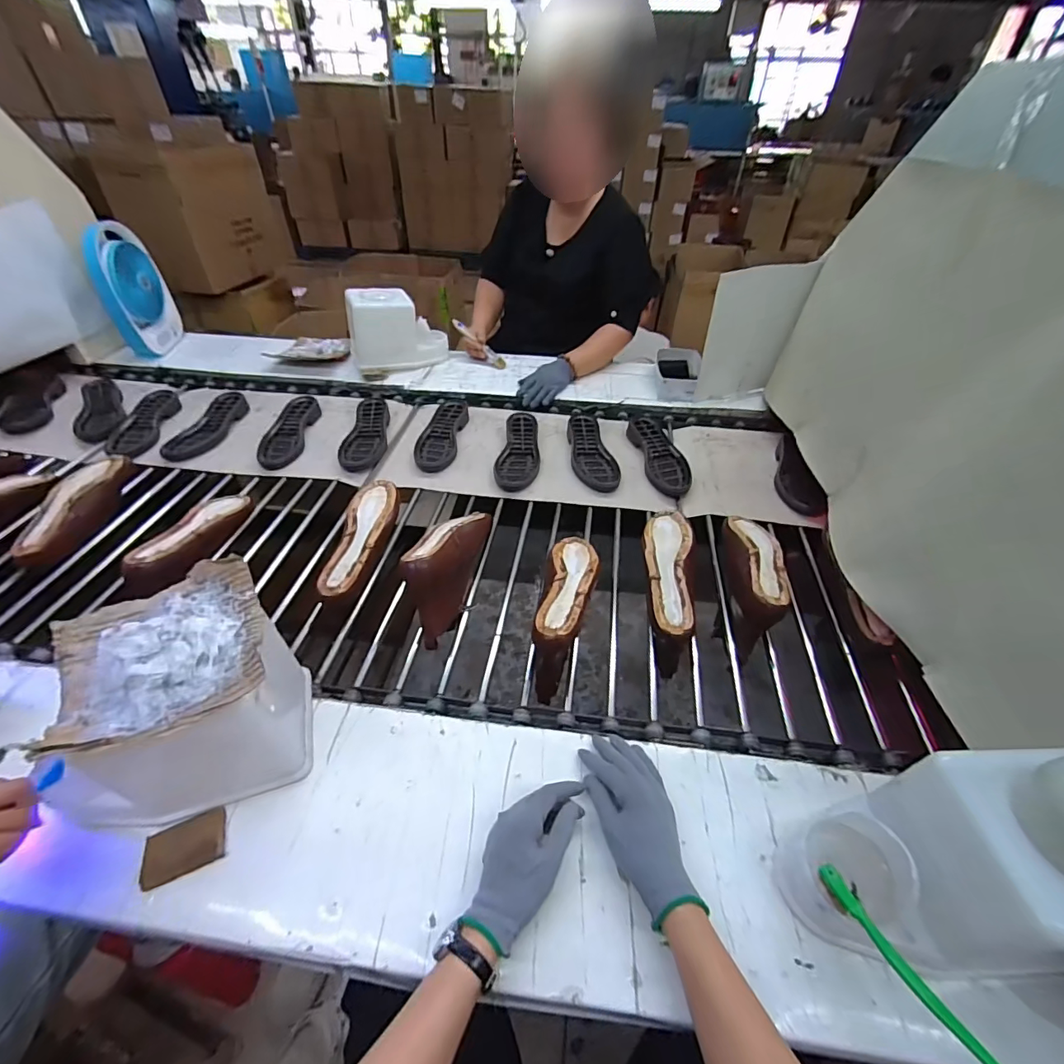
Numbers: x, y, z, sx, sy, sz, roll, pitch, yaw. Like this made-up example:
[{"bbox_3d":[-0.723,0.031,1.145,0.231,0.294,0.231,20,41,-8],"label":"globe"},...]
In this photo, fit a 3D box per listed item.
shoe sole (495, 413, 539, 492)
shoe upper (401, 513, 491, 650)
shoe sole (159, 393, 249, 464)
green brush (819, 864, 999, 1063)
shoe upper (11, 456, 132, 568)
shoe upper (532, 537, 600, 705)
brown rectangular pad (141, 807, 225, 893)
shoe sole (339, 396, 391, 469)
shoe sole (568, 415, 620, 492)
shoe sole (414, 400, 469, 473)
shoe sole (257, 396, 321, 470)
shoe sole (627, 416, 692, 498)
[{"bbox_3d":[-0.030,-0.179,1.026,0.093,0.034,0.242,1,44,0],"label":"shoe sole"},{"bbox_3d":[-0.140,0.042,0.753,0.084,0.104,0.248,8,45,7],"label":"shoe upper"},{"bbox_3d":[-0.761,-0.252,1.092,0.097,0.045,0.249,8,45,7],"label":"shoe sole"},{"bbox_3d":[0.289,0.336,0.357,0.013,0.019,0.169,-9,16,-11],"label":"green brush"},{"bbox_3d":[-0.813,-0.040,0.842,0.080,0.074,0.245,4,45,3],"label":"shoe upper"},{"bbox_3d":[0.056,0.114,0.736,0.073,0.117,0.251,8,45,7],"label":"shoe upper"},{"bbox_3d":[-0.348,0.318,0.474,0.069,0.020,0.048,-19,48,-19],"label":"brown rectangular pad"},{"bbox_3d":[-0.375,-0.227,1.075,0.093,0.033,0.247,-2,45,-3],"label":"shoe sole"},{"bbox_3d":[0.125,-0.181,1.033,0.083,0.030,0.251,-5,45,-7],"label":"shoe sole"},{"bbox_3d":[-0.206,-0.231,1.083,0.092,0.031,0.268,4,45,3],"label":"shoe sole"},{"bbox_3d":[-0.559,-0.239,1.086,0.087,0.031,0.250,0,44,-1],"label":"shoe sole"},{"bbox_3d":[0.273,-0.176,1.029,0.082,0.030,0.266,-6,45,-7],"label":"shoe sole"}]

